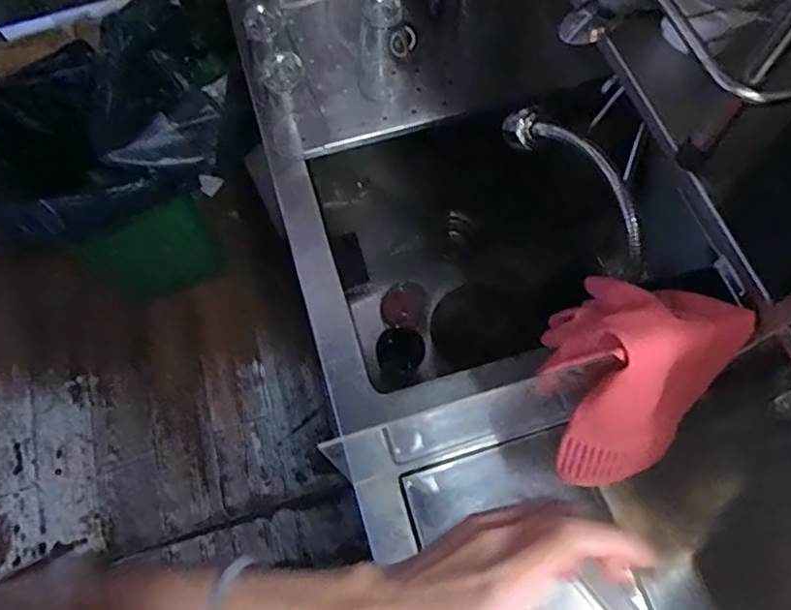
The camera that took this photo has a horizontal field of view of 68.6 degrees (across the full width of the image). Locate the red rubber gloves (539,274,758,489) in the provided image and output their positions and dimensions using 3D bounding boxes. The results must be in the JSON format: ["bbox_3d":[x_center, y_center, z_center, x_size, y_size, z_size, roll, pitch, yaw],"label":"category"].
[{"bbox_3d":[0.187,0.064,0.479,0.133,0.150,0.131,40,73,16],"label":"red rubber gloves"}]

